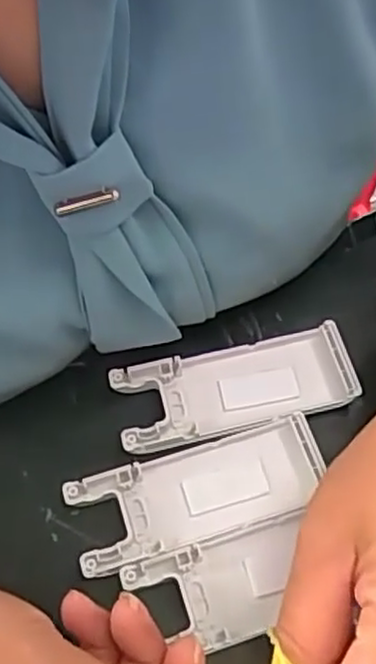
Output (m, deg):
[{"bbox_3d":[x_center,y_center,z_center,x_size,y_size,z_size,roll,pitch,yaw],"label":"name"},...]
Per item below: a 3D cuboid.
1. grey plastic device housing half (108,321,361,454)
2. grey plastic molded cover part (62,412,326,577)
[{"bbox_3d":[0.020,0.025,0.316,0.103,0.012,0.039,-12,60,-5],"label":"grey plastic device housing half"},{"bbox_3d":[0.004,0.066,0.293,0.103,0.011,0.039,-18,60,-9],"label":"grey plastic molded cover part"}]

